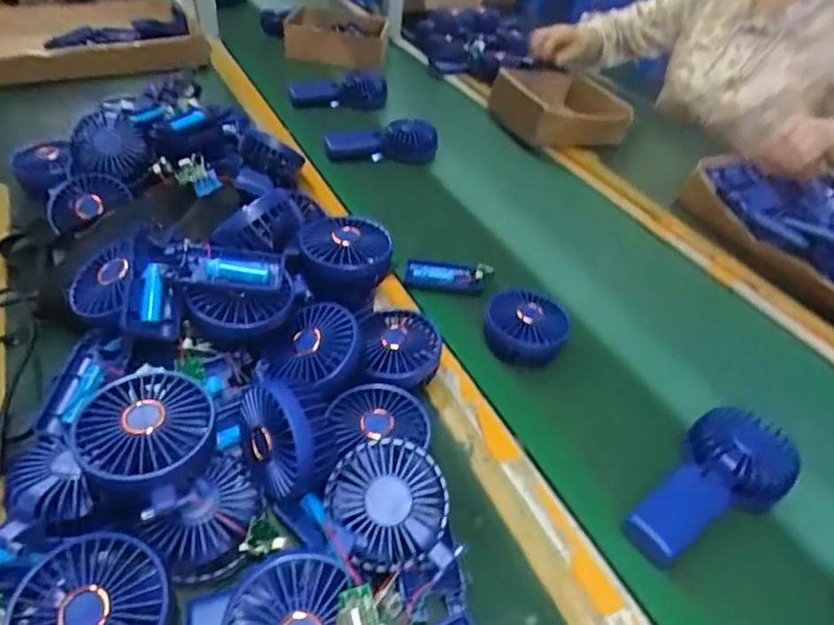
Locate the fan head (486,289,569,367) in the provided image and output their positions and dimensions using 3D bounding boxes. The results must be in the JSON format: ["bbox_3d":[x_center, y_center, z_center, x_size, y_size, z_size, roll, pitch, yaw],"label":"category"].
[{"bbox_3d":[0.112,0.015,0.577,0.080,0.033,0.081,4,42,-4],"label":"fan head"}]

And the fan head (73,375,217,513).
[{"bbox_3d":[-0.182,0.086,0.380,0.086,0.043,0.086,4,42,-4],"label":"fan head"}]

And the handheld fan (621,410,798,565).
[{"bbox_3d":[0.241,0.142,0.455,0.168,0.036,0.080,-25,51,-30],"label":"handheld fan"}]

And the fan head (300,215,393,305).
[{"bbox_3d":[-0.069,-0.048,0.539,0.084,0.058,0.078,-2,43,-10],"label":"fan head"}]

